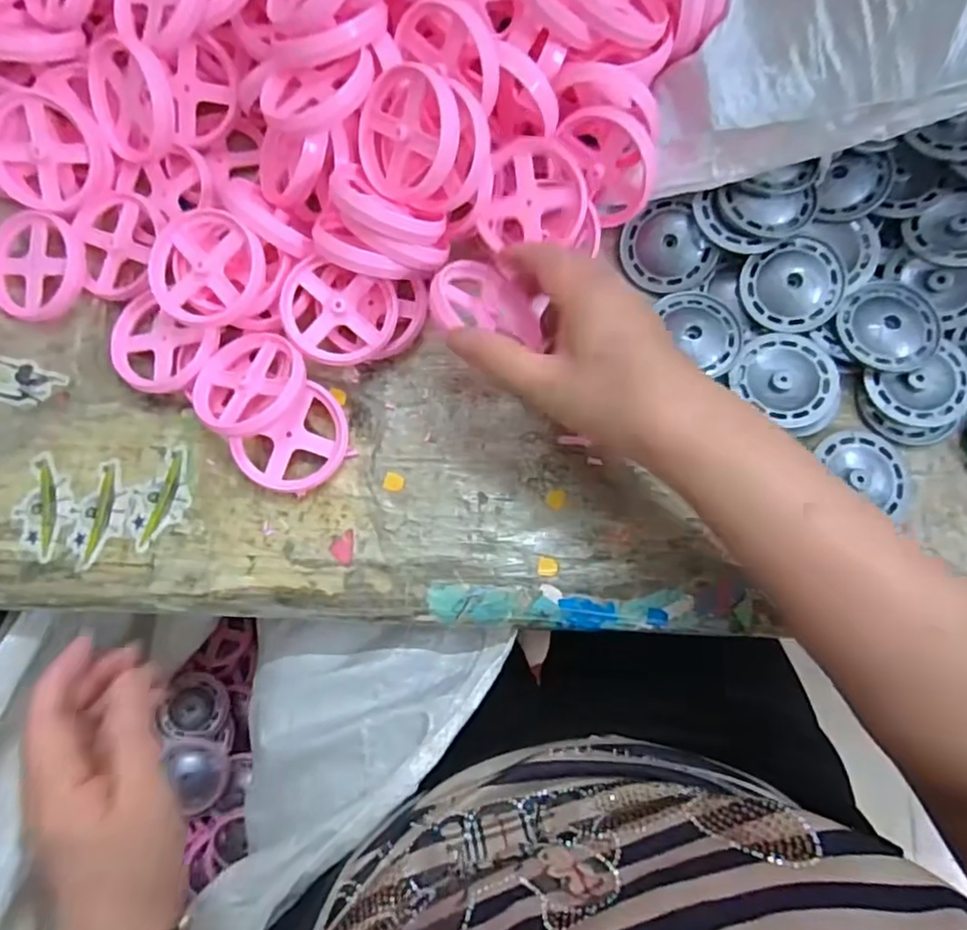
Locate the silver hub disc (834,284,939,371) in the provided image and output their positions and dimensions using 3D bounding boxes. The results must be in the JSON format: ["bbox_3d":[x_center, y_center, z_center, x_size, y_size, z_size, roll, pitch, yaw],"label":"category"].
[{"bbox_3d":[0.232,-0.080,0.364,0.053,0.004,0.053,0,77,0],"label":"silver hub disc"}]

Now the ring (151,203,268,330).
[{"bbox_3d":[-0.154,-0.109,0.355,0.065,0.013,0.062,0,91,11],"label":"ring"}]

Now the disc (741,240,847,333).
[{"bbox_3d":[0.177,-0.104,0.370,0.050,0.011,0.053,-23,85,9],"label":"disc"}]

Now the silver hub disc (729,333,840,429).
[{"bbox_3d":[0.172,-0.050,0.363,0.056,0.006,0.052,0,77,0],"label":"silver hub disc"}]

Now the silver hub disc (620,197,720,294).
[{"bbox_3d":[0.110,-0.130,0.387,0.047,0.012,0.054,-29,89,22],"label":"silver hub disc"}]

